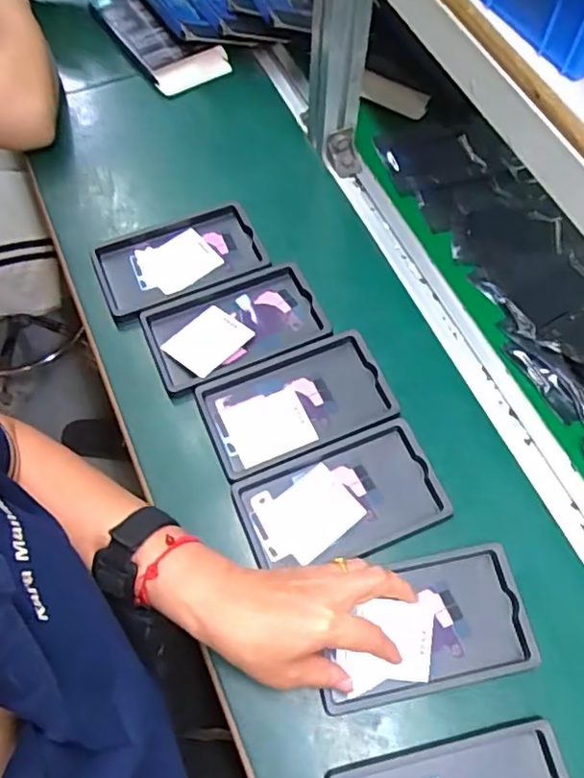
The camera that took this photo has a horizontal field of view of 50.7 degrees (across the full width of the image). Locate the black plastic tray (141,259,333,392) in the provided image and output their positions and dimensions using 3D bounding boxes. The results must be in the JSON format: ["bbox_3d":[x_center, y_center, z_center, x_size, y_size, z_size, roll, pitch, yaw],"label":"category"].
[{"bbox_3d":[-0.053,-0.060,0.576,0.157,0.012,0.094,-21,66,-12],"label":"black plastic tray"}]

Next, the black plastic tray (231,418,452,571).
[{"bbox_3d":[0.039,0.092,0.504,0.158,0.015,0.093,-18,65,-11],"label":"black plastic tray"}]

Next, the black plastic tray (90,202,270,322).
[{"bbox_3d":[-0.111,-0.128,0.607,0.155,0.015,0.089,-22,66,-13],"label":"black plastic tray"}]

